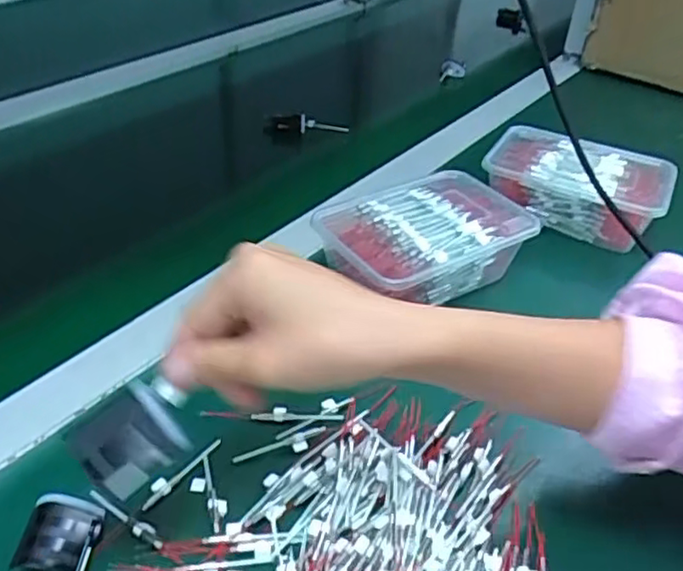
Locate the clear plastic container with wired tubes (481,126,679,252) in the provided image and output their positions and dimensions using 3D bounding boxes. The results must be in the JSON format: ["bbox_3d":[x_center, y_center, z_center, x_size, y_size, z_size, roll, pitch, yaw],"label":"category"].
[{"bbox_3d":[0.230,-0.096,0.639,0.169,0.066,0.127,22,42,19],"label":"clear plastic container with wired tubes"}]

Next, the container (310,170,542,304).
[{"bbox_3d":[0.067,-0.033,0.544,0.169,0.060,0.119,-21,46,-28],"label":"container"}]

